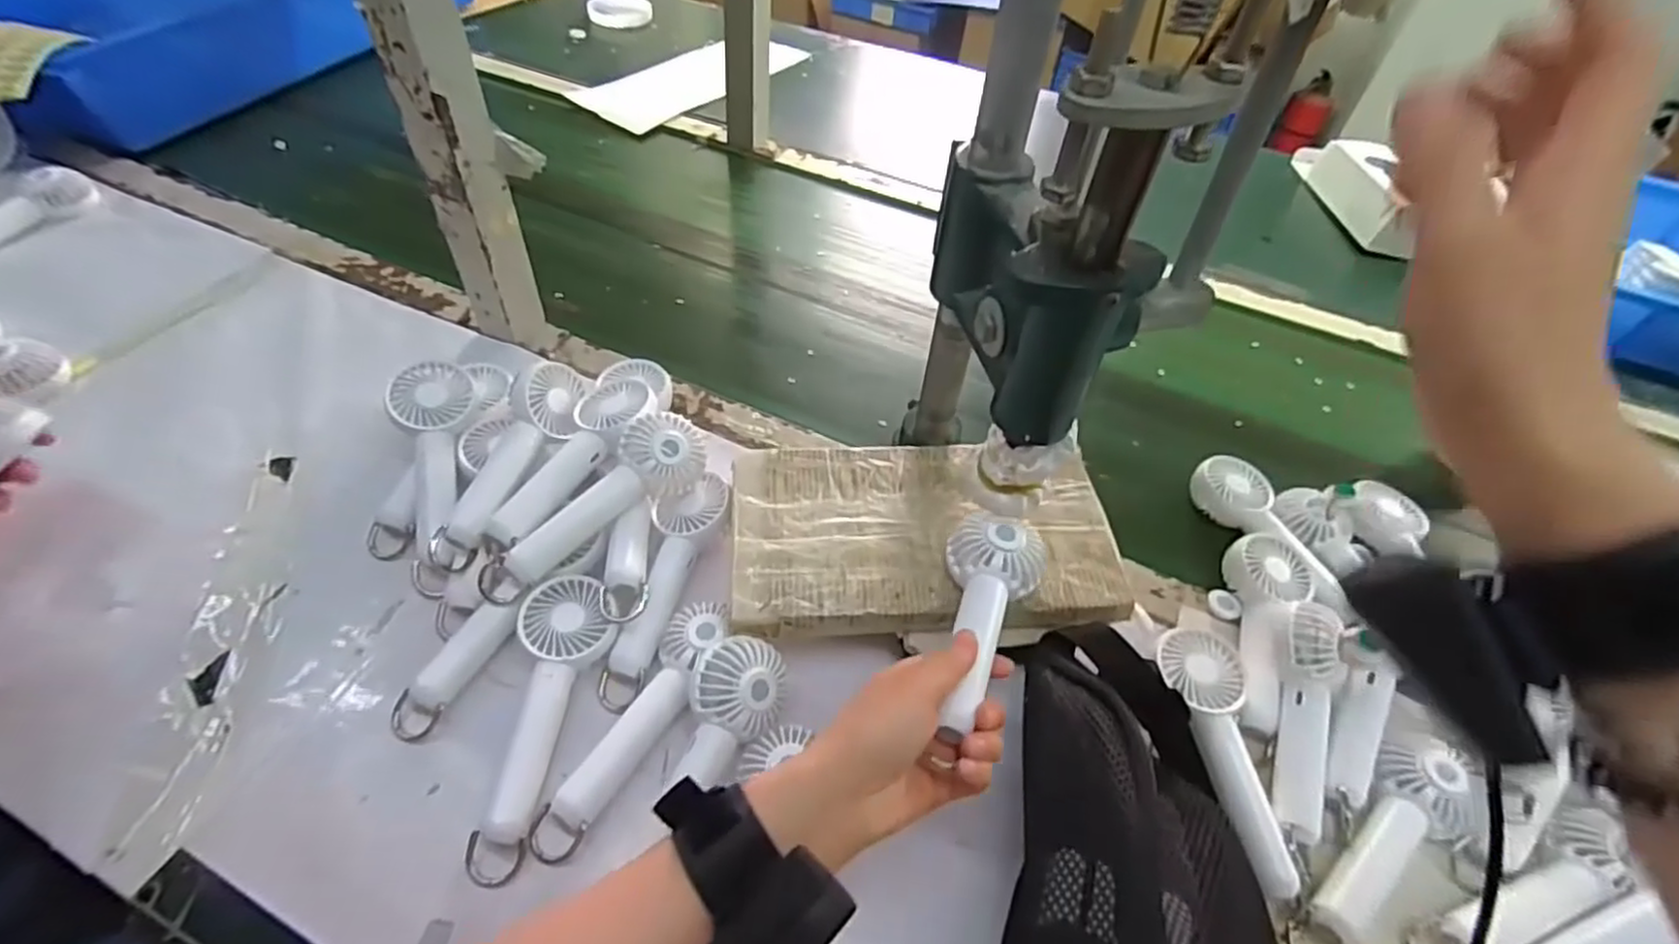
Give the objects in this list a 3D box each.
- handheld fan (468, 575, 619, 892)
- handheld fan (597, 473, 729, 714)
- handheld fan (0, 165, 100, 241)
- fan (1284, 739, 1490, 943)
[{"bbox_3d":[-0.167,0.139,0.407,0.052,0.034,0.163,4,49,-3],"label":"handheld fan"},{"bbox_3d":[-0.111,0.072,0.460,0.050,0.037,0.154,8,49,1],"label":"handheld fan"},{"bbox_3d":[-0.781,-0.236,0.657,0.046,0.035,0.165,15,49,7],"label":"handheld fan"},{"bbox_3d":[0.298,0.205,0.391,0.154,0.033,0.053,-25,56,-25],"label":"fan"}]

